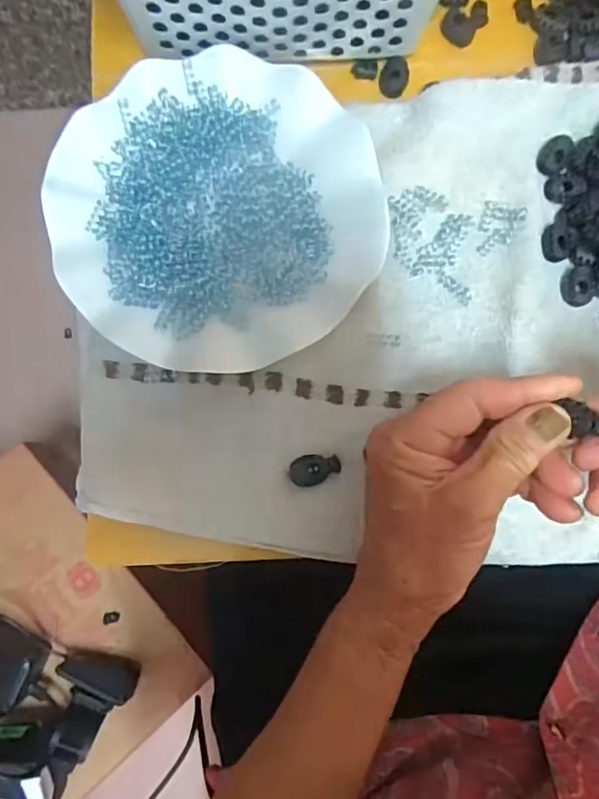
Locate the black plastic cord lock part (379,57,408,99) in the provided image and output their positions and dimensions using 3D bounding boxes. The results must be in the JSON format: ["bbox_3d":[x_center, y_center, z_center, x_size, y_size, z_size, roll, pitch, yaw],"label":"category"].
[{"bbox_3d":[0.059,-0.200,0.354,0.017,0.009,0.024,10,84,1],"label":"black plastic cord lock part"}]

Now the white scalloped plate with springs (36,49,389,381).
[{"bbox_3d":[-0.045,-0.107,0.328,0.175,0.023,0.176,0,83,0],"label":"white scalloped plate with springs"}]

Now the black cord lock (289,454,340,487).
[{"bbox_3d":[0.009,0.039,0.317,0.028,0.007,0.017,-3,83,0],"label":"black cord lock"}]

